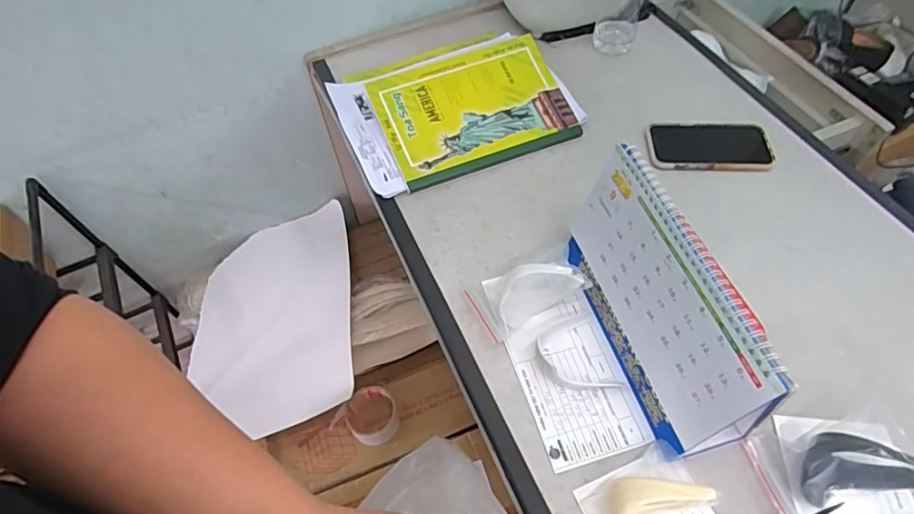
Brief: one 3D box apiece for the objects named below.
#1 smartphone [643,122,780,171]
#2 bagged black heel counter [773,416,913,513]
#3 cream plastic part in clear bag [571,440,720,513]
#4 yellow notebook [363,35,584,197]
[{"bbox_3d":[0.330,-0.147,0.682,0.152,0.009,0.087,0,57,3],"label":"smartphone"},{"bbox_3d":[0.335,0.168,0.437,0.091,0.053,0.076,-1,57,2],"label":"bagged black heel counter"},{"bbox_3d":[0.152,0.205,0.426,0.120,0.051,0.059,-29,60,-15],"label":"cream plastic part in clear bag"},{"bbox_3d":[0.024,-0.201,0.701,0.249,0.012,0.175,-19,74,-12],"label":"yellow notebook"}]

